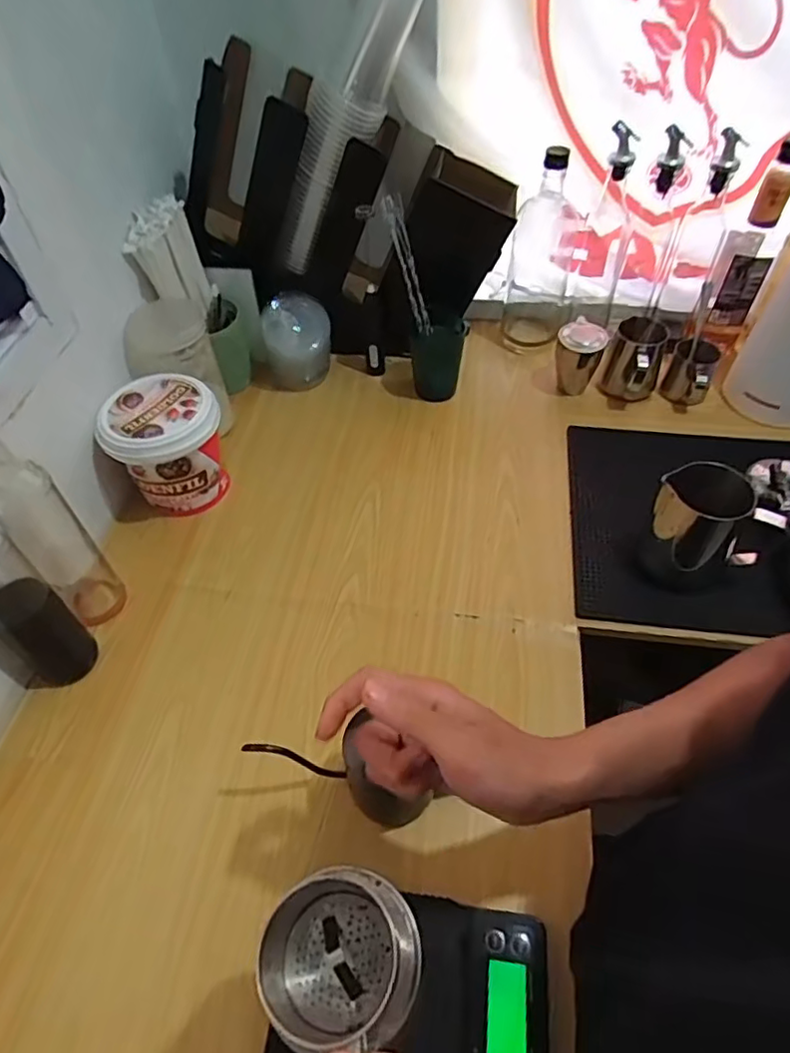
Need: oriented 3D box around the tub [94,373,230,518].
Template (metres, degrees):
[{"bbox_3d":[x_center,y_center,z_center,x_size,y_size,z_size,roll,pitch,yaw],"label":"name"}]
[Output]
[{"bbox_3d":[-0.264,-0.094,0.722,0.123,0.126,0.120,-2,51,2],"label":"tub"}]

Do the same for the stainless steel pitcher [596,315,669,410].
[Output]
[{"bbox_3d":[0.321,-0.222,0.819,0.074,0.095,0.081,17,54,17],"label":"stainless steel pitcher"}]

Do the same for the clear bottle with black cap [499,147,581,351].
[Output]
[{"bbox_3d":[0.206,-0.380,0.847,0.090,0.269,0.076,8,52,10],"label":"clear bottle with black cap"}]

